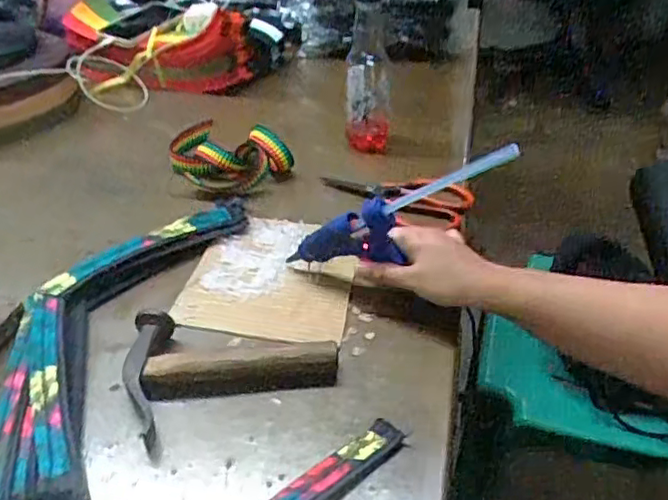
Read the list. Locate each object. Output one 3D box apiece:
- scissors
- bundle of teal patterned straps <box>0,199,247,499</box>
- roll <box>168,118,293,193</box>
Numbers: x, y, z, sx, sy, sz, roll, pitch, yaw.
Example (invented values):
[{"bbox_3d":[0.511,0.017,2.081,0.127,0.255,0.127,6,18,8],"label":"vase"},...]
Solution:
[{"bbox_3d":[0.073,-0.065,0.737,0.173,0.015,0.089,16,40,22],"label":"scissors"},{"bbox_3d":[-0.197,0.053,0.563,0.138,0.029,0.390,7,37,12],"label":"bundle of teal patterned straps"},{"bbox_3d":[-0.137,-0.114,0.768,0.155,0.048,0.108,22,43,29],"label":"roll"}]

